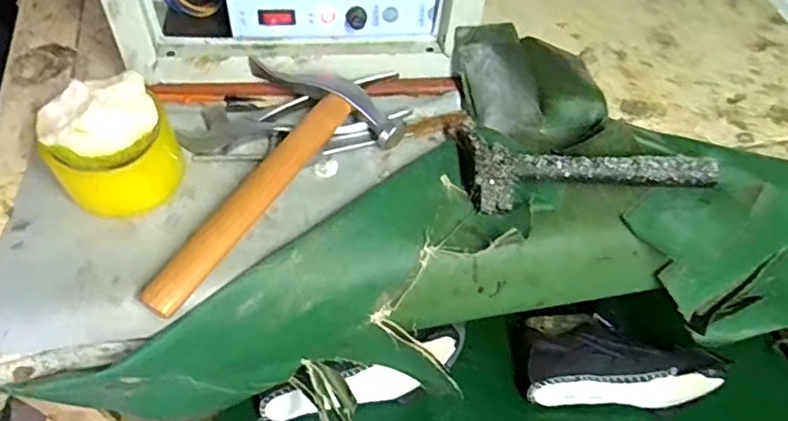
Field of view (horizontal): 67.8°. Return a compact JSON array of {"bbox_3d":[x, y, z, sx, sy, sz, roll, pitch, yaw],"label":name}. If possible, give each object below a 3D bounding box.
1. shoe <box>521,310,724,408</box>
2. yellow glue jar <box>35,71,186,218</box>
[{"bbox_3d":[0.297,0.195,0.774,0.255,0.086,0.121,2,53,-4],"label":"shoe"},{"bbox_3d":[-0.209,-0.047,0.435,0.090,0.078,0.075,-25,59,-22],"label":"yellow glue jar"}]

